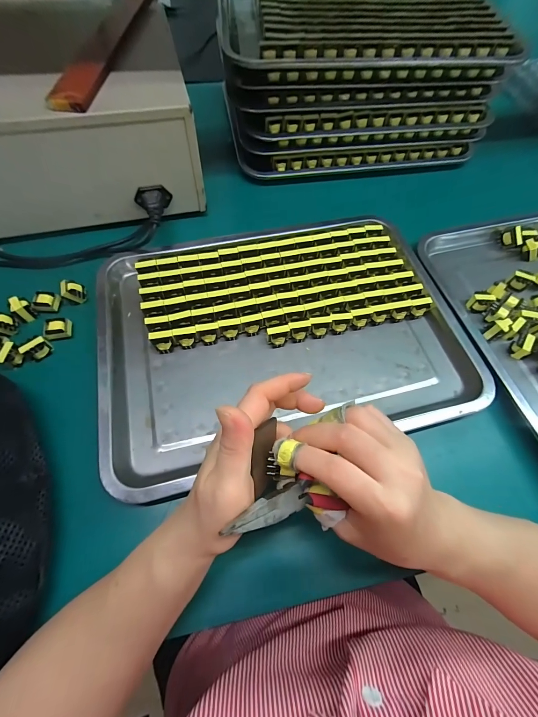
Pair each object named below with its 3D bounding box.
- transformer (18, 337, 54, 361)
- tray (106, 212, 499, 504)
[{"bbox_3d":[-0.249,-0.010,0.331,0.014,0.018,0.024,35,68,14],"label":"transformer"},{"bbox_3d":[0.014,-0.036,0.351,0.385,0.026,0.281,-12,66,-8],"label":"tray"}]

